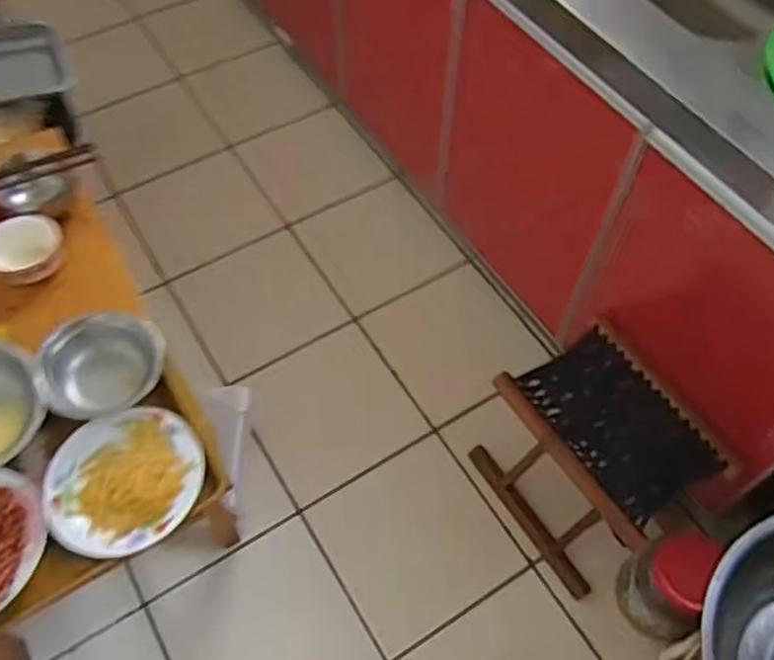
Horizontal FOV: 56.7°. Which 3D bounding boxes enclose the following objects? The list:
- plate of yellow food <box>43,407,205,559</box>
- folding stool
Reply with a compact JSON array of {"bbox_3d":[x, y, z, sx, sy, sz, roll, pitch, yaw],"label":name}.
[{"bbox_3d":[-0.346,0.198,0.951,0.195,0.047,0.200,0,58,-1],"label":"plate of yellow food"},{"bbox_3d":[0.346,0.232,1.242,0.263,0.339,0.311,-27,62,-17],"label":"folding stool"}]

